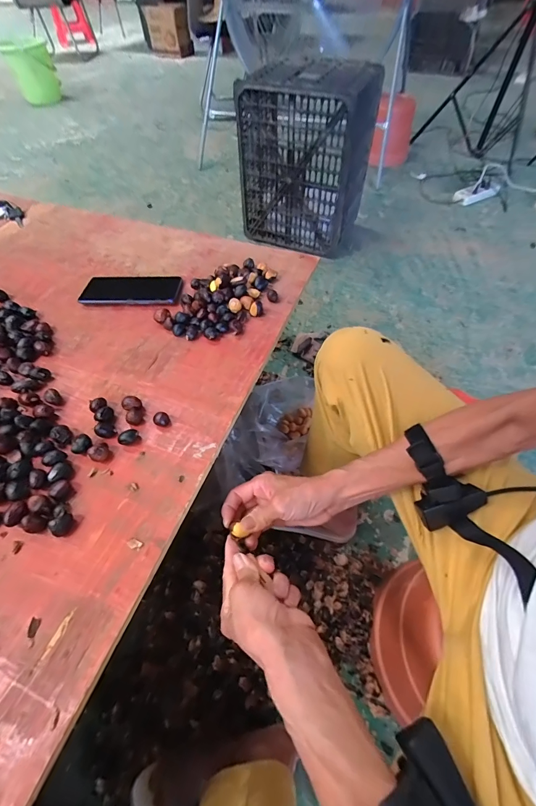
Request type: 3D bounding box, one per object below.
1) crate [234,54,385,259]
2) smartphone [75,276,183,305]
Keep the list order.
[{"bbox_3d":[0.133,-0.873,1.269,0.402,0.528,0.281,23,58,17],"label":"crate"},{"bbox_3d":[-0.237,-0.197,0.594,0.176,0.012,0.081,3,55,4],"label":"smartphone"}]

